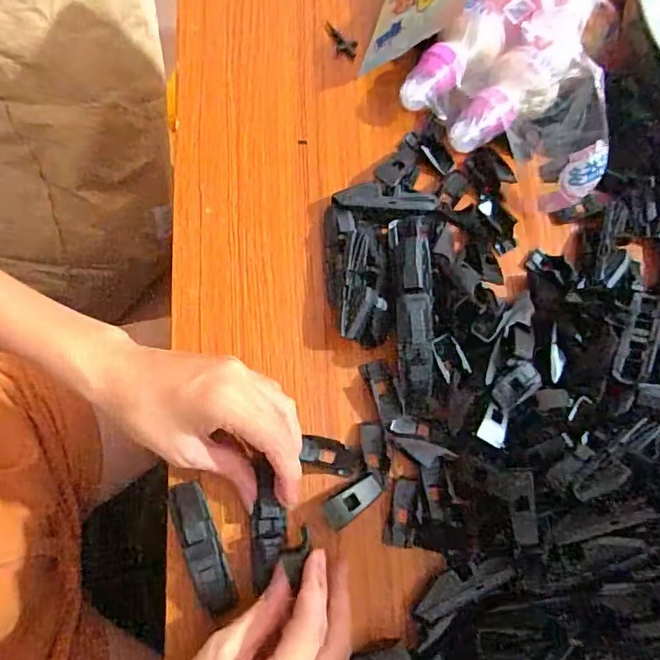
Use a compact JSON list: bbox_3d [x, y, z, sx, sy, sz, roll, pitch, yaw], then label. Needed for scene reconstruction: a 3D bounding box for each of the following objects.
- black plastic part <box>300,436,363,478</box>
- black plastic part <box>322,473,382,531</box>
[{"bbox_3d":[0.001,0.078,0.350,0.038,0.006,0.018,18,72,-3],"label":"black plastic part"},{"bbox_3d":[0.014,0.102,0.339,0.041,0.006,0.016,-29,74,-32],"label":"black plastic part"}]

